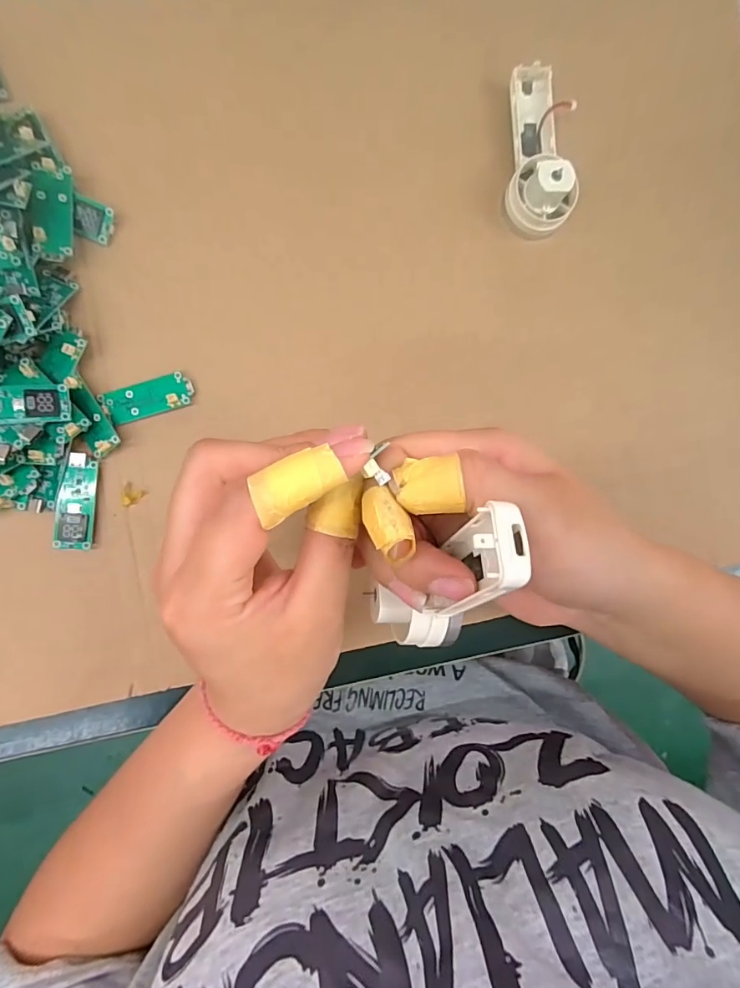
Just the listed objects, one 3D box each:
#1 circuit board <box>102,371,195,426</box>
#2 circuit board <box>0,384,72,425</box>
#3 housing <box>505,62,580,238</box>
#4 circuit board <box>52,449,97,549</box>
[{"bbox_3d":[-0.123,-0.054,0.261,0.046,0.007,0.021,-20,92,-6],"label":"circuit board"},{"bbox_3d":[-0.180,-0.045,0.234,0.050,0.005,0.020,-6,90,-18],"label":"circuit board"},{"bbox_3d":[0.101,-0.204,0.274,0.038,0.028,0.093,-2,90,-6],"label":"housing"},{"bbox_3d":[-0.158,0.004,0.253,0.019,0.006,0.051,3,89,-6],"label":"circuit board"}]

